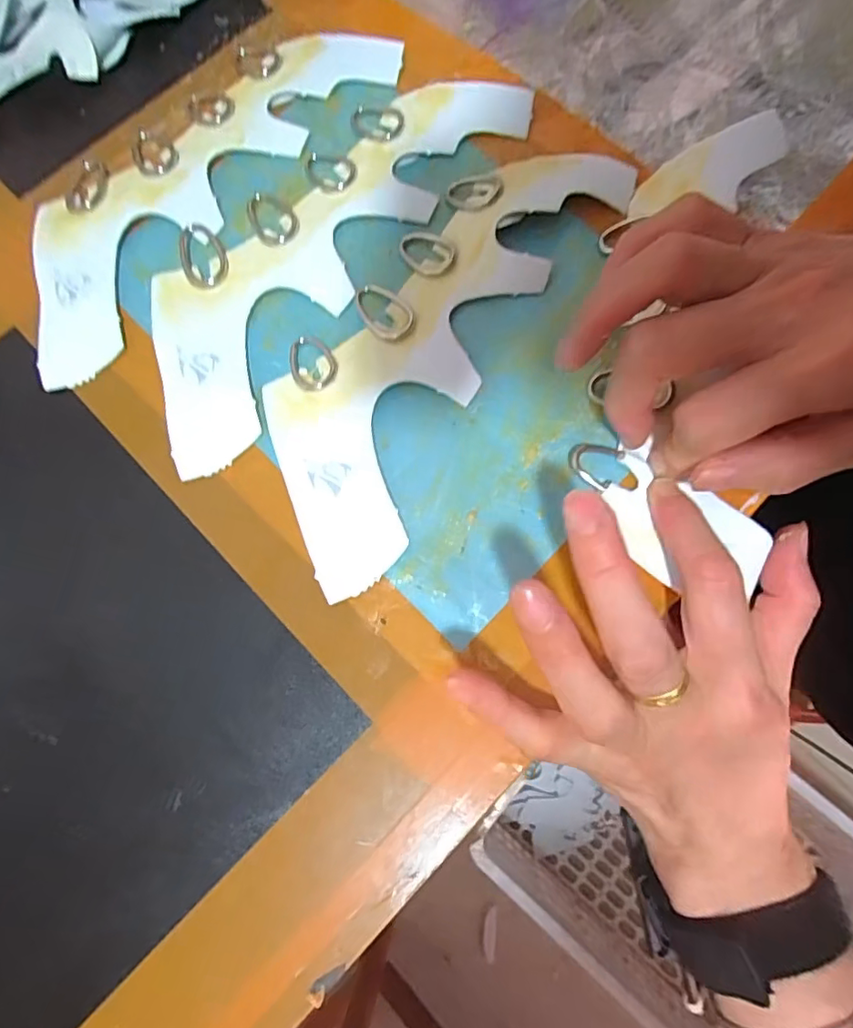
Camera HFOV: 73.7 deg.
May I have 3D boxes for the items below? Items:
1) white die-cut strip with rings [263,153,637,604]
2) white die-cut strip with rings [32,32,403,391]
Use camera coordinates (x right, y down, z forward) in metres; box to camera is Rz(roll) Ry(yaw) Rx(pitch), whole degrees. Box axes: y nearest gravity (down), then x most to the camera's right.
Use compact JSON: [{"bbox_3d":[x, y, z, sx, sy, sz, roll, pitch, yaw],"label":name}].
[{"bbox_3d":[0.002,-0.079,0.248,0.083,0.014,0.222,34,81,11],"label":"white die-cut strip with rings"},{"bbox_3d":[-0.116,-0.167,0.277,0.082,0.014,0.226,40,82,12],"label":"white die-cut strip with rings"}]

